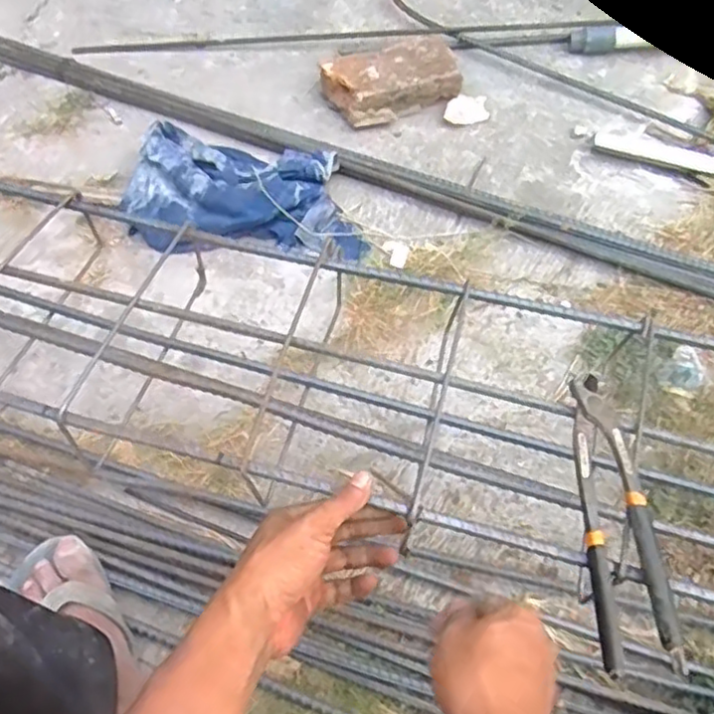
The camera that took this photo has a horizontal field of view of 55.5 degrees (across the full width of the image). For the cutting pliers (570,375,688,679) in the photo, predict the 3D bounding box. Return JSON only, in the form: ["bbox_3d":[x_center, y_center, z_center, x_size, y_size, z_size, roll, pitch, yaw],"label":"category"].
[{"bbox_3d":[0.185,0.111,0.492,0.048,0.016,0.215,-1,58,1],"label":"cutting pliers"}]

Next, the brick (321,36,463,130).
[{"bbox_3d":[0.054,-0.438,1.071,0.205,0.057,0.133,-26,63,-15],"label":"brick"}]

